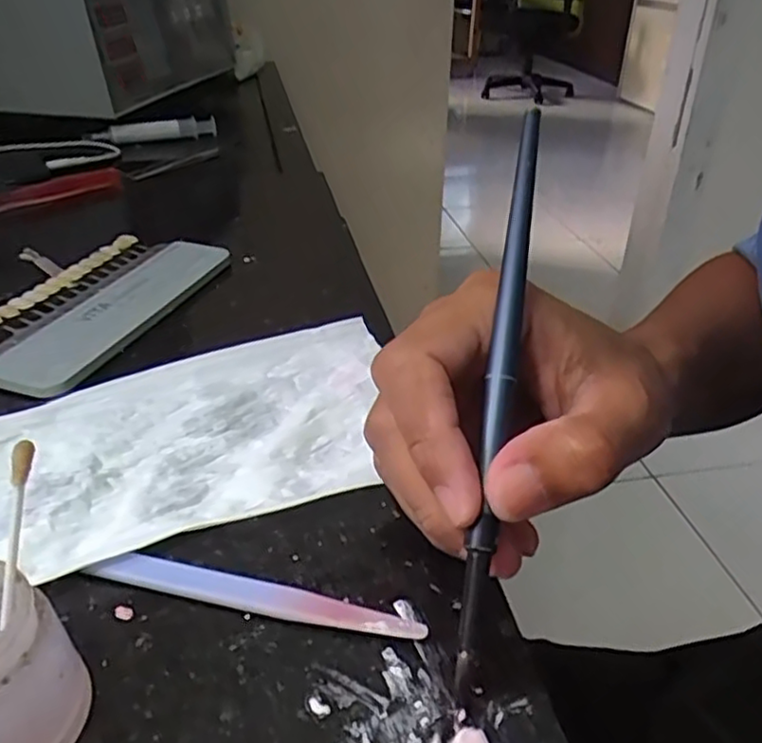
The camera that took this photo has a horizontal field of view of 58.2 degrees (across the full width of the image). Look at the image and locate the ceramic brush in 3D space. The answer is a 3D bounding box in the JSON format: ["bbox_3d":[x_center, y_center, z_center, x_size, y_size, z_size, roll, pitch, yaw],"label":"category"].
[{"bbox_3d":[0.033,0.003,0.187,0.007,0.010,0.167,7,76,10],"label":"ceramic brush"}]

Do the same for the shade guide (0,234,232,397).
[{"bbox_3d":[-0.145,-0.038,0.336,0.085,0.008,0.144,11,33,15],"label":"shade guide"}]

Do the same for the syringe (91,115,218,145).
[{"bbox_3d":[-0.223,-0.239,0.679,0.116,0.019,0.020,-10,35,-16],"label":"syringe"}]

